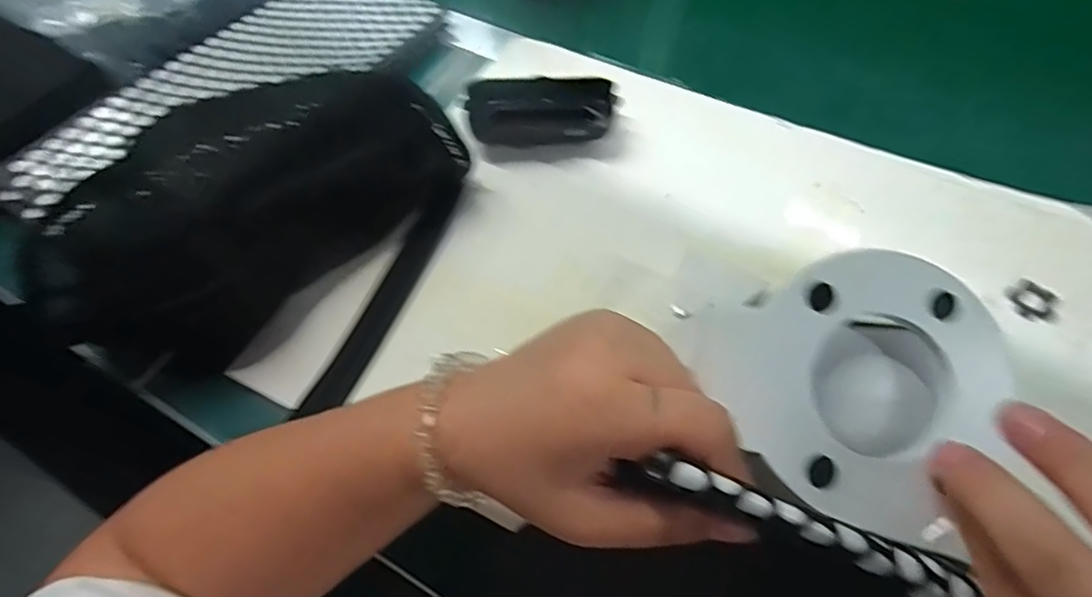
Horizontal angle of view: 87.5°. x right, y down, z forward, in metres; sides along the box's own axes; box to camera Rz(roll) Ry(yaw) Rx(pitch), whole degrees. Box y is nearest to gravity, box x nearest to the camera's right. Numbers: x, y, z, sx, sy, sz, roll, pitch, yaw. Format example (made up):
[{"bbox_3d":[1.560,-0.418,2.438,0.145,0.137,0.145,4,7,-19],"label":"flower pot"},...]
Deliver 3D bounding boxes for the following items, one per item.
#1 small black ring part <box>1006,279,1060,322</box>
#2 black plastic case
[{"bbox_3d":[0.301,0.002,0.351,0.026,0.004,0.028,-1,61,1],"label":"small black ring part"},{"bbox_3d":[-0.004,-0.136,0.418,0.102,0.024,0.047,-6,61,-2],"label":"black plastic case"}]

